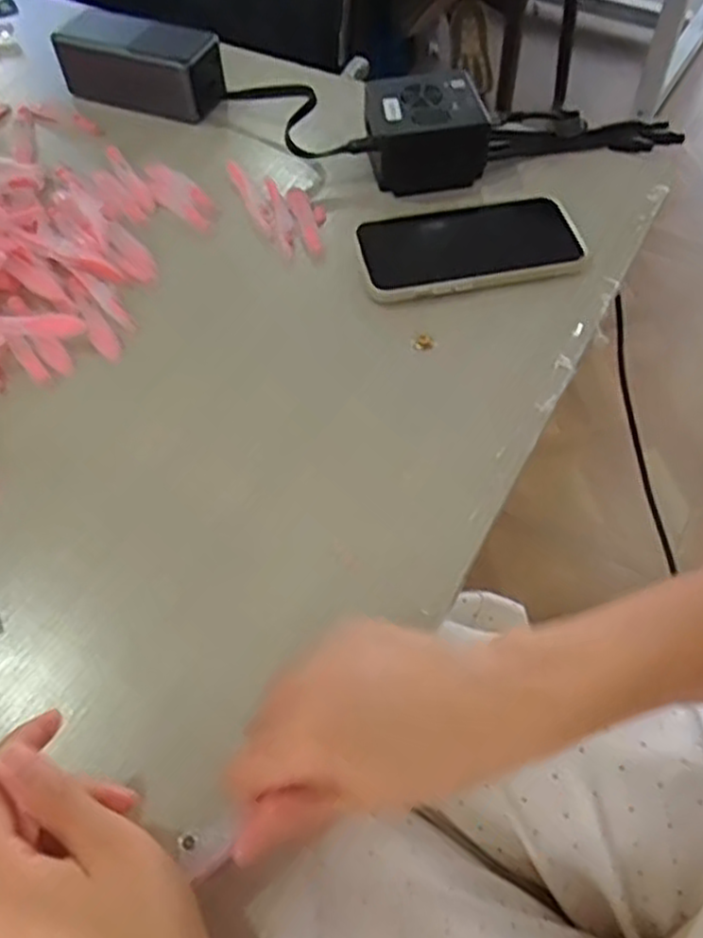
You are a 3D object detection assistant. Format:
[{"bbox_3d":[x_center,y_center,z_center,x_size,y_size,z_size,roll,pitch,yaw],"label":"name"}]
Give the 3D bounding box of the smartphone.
[{"bbox_3d":[0.077,-0.150,0.503,0.144,0.013,0.082,-5,56,-3],"label":"smartphone"}]

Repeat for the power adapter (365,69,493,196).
[{"bbox_3d":[0.053,-0.241,0.537,0.078,0.048,0.072,-11,56,-6],"label":"power adapter"}]

